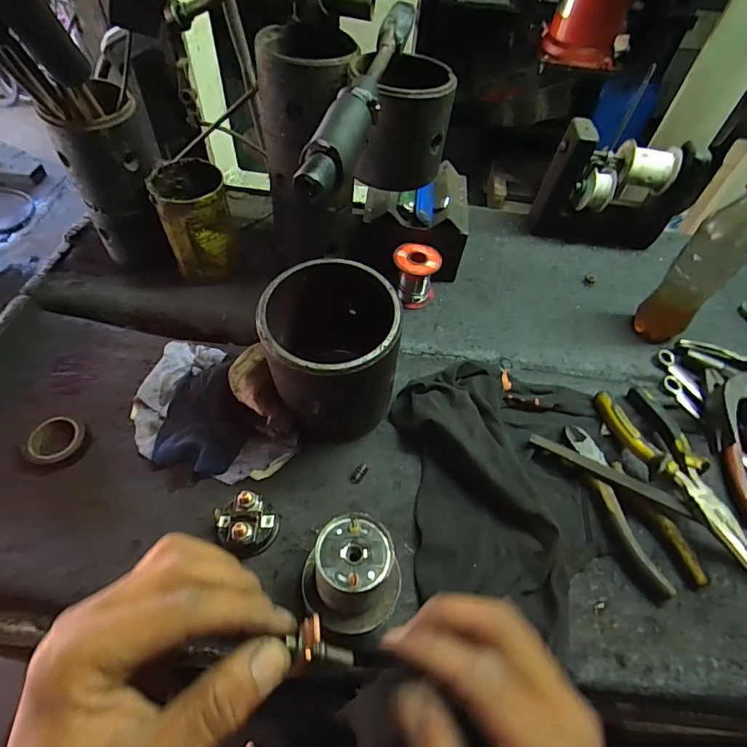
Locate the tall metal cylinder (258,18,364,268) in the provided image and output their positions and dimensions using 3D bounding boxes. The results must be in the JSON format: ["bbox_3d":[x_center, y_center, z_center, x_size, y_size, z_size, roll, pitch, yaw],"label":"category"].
[{"bbox_3d":[-0.064,-0.217,0.452,0.086,0.206,0.084,8,53,1],"label":"tall metal cylinder"}]

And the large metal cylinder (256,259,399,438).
[{"bbox_3d":[-0.037,-0.009,0.387,0.107,0.146,0.108,3,53,-4],"label":"large metal cylinder"}]

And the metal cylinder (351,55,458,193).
[{"bbox_3d":[0.022,-0.216,0.374,0.084,0.086,0.072,-4,54,-9],"label":"metal cylinder"}]

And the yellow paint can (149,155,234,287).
[{"bbox_3d":[-0.194,-0.164,0.485,0.066,0.109,0.075,-15,56,-16],"label":"yellow paint can"}]

